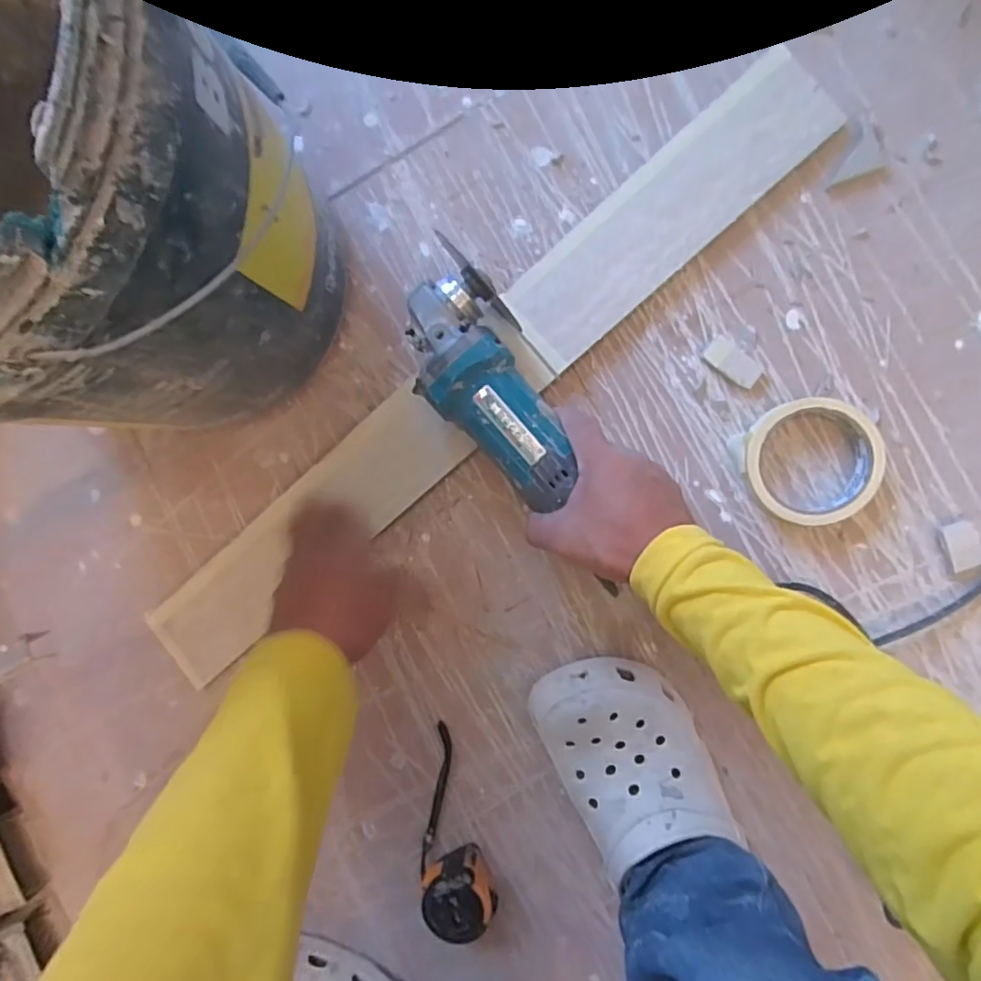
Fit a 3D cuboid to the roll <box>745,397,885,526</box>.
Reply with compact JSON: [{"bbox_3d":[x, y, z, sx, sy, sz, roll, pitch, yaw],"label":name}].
[{"bbox_3d":[0.245,-0.022,0.460,0.096,0.031,0.094,0,92,8],"label":"roll"}]

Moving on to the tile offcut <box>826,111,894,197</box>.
[{"bbox_3d":[0.289,-0.254,0.457,0.037,0.006,0.062,21,95,7],"label":"tile offcut"}]

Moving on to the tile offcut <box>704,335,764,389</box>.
[{"bbox_3d":[0.193,-0.101,0.475,0.045,0.010,0.024,41,97,5],"label":"tile offcut"}]

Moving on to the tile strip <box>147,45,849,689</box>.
[{"bbox_3d":[-0.017,-0.084,0.502,0.700,0.018,0.081,-41,86,7],"label":"tile strip"}]

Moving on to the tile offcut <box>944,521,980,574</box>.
[{"bbox_3d":[0.362,0.042,0.457,0.024,0.008,0.036,-16,89,8],"label":"tile offcut"}]

